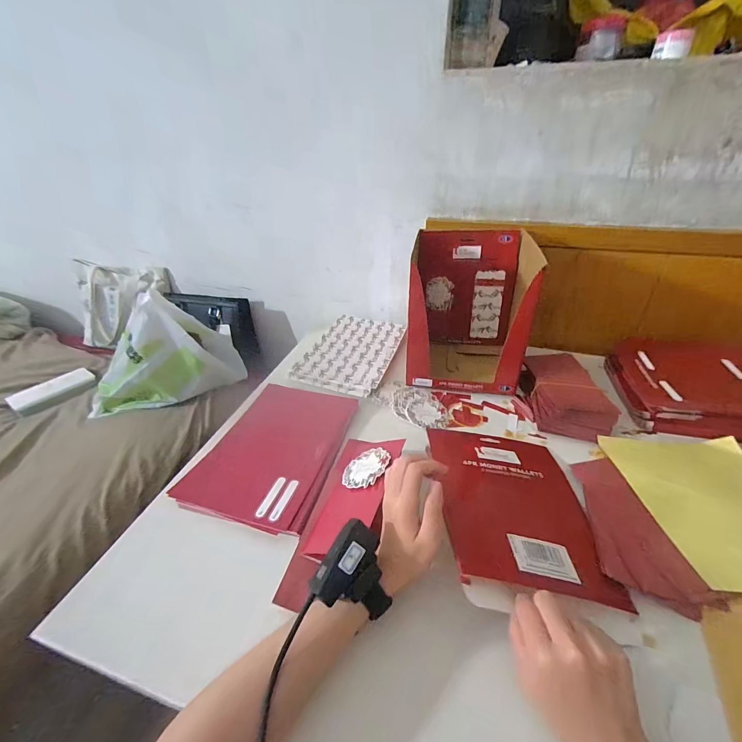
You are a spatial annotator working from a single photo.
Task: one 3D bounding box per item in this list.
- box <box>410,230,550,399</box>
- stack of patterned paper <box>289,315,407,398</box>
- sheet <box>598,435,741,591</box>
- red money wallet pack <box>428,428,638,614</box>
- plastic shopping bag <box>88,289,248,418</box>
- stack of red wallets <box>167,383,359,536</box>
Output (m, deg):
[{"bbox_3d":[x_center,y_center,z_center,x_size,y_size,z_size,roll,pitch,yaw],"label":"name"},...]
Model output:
[{"bbox_3d":[0.184,-0.122,0.678,0.203,0.234,0.216,7,33,12],"label":"box"},{"bbox_3d":[-0.036,-0.044,0.762,0.177,0.026,0.268,11,34,18],"label":"stack of patterned paper"},{"bbox_3d":[0.455,0.166,0.454,0.208,0.020,0.212,0,32,0],"label":"sheet"},{"bbox_3d":[0.175,0.155,0.434,0.187,0.011,0.227,12,29,-5],"label":"red money wallet pack"},{"bbox_3d":[-0.469,-0.039,0.789,0.327,0.232,0.116,-18,36,-26],"label":"plastic shopping bag"},{"bbox_3d":[-0.143,0.114,0.548,0.188,0.015,0.265,9,33,14],"label":"stack of red wallets"}]

